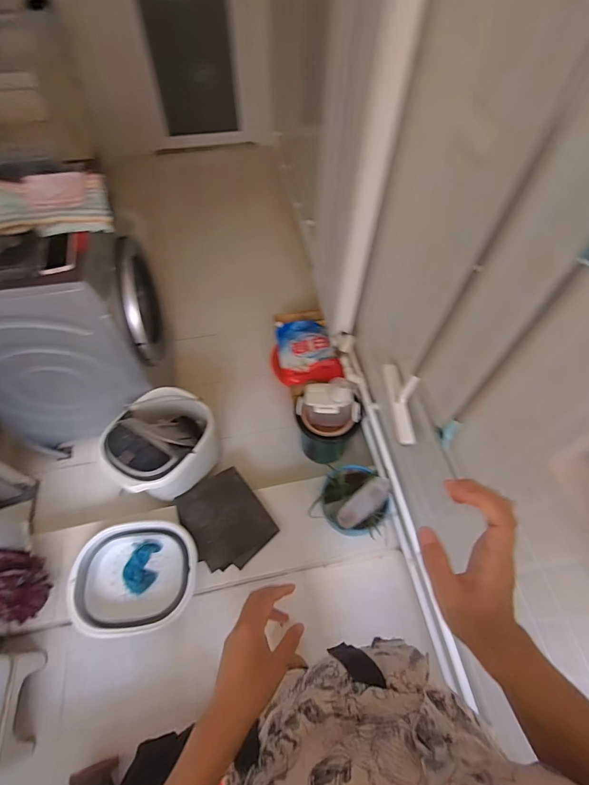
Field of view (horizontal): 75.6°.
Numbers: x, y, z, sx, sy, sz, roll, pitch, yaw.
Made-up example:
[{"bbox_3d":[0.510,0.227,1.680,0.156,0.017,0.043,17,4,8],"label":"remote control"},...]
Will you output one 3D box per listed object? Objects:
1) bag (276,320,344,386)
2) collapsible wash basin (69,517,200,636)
[{"bbox_3d":[0.040,-0.194,1.662,0.273,0.063,0.351,-6,61,-5],"label":"bag"},{"bbox_3d":[-0.499,0.563,1.209,0.373,0.100,0.288,-5,61,-5],"label":"collapsible wash basin"}]

